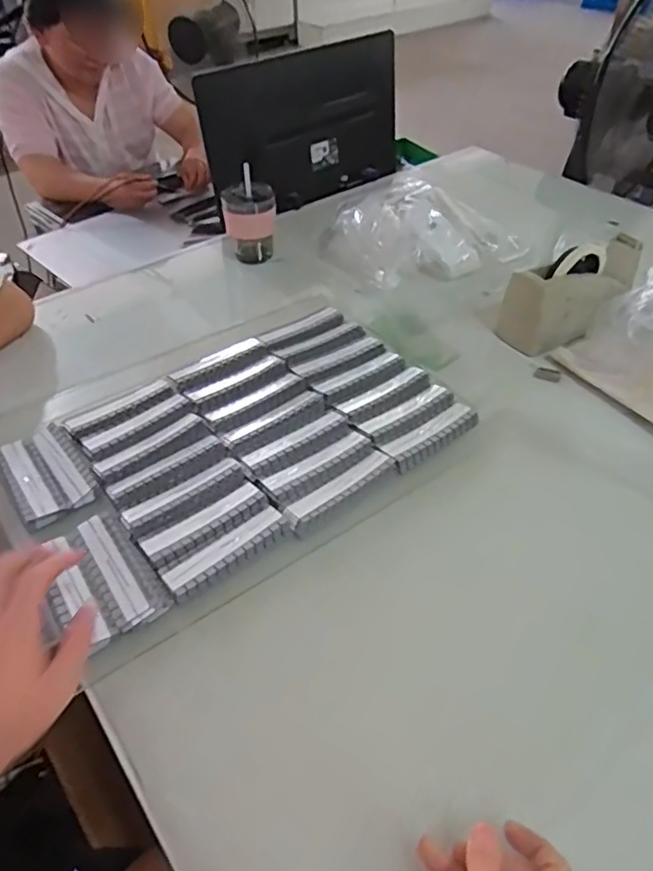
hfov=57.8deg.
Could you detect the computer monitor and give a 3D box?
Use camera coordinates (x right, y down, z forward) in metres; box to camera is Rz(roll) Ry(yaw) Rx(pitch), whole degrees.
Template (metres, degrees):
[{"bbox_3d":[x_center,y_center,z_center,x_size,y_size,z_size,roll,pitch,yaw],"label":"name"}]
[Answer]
[{"bbox_3d":[-0.029,-0.611,1.174,0.462,0.248,0.079,-30,50,-26],"label":"computer monitor"}]

